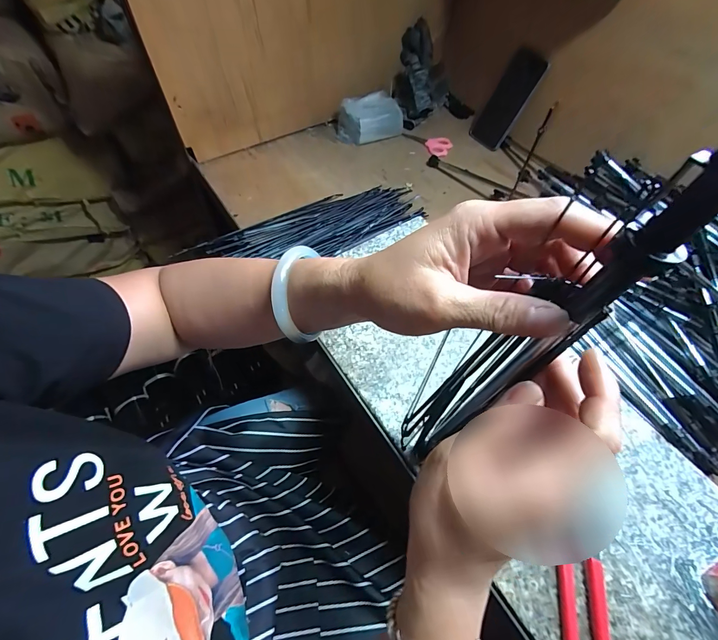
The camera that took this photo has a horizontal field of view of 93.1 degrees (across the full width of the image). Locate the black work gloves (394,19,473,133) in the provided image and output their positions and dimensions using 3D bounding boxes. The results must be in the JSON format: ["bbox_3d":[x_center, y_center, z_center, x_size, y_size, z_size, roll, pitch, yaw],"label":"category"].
[{"bbox_3d":[0.161,-0.502,0.706,0.175,0.136,0.099,-23,64,-16],"label":"black work gloves"}]

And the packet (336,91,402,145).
[{"bbox_3d":[0.021,-0.403,0.679,0.128,0.055,0.068,-17,63,-13],"label":"packet"}]

